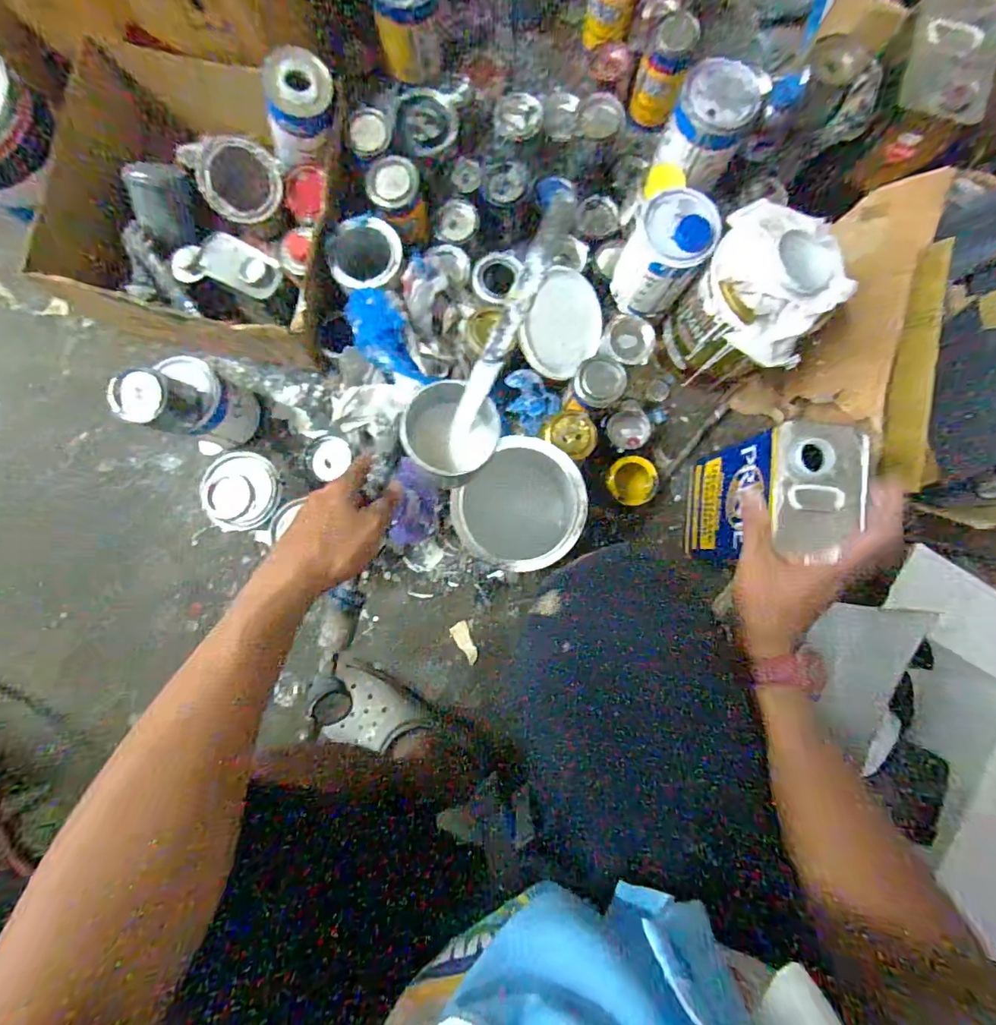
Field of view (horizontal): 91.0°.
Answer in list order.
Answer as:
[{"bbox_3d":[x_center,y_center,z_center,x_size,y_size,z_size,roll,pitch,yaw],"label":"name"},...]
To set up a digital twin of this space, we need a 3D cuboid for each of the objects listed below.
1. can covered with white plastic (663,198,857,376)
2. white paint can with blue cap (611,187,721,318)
[{"bbox_3d":[0.334,-0.279,0.682,0.154,0.222,0.172,28,86,1],"label":"can covered with white plastic"},{"bbox_3d":[0.226,-0.354,0.681,0.101,0.132,0.105,31,86,1],"label":"white paint can with blue cap"}]

